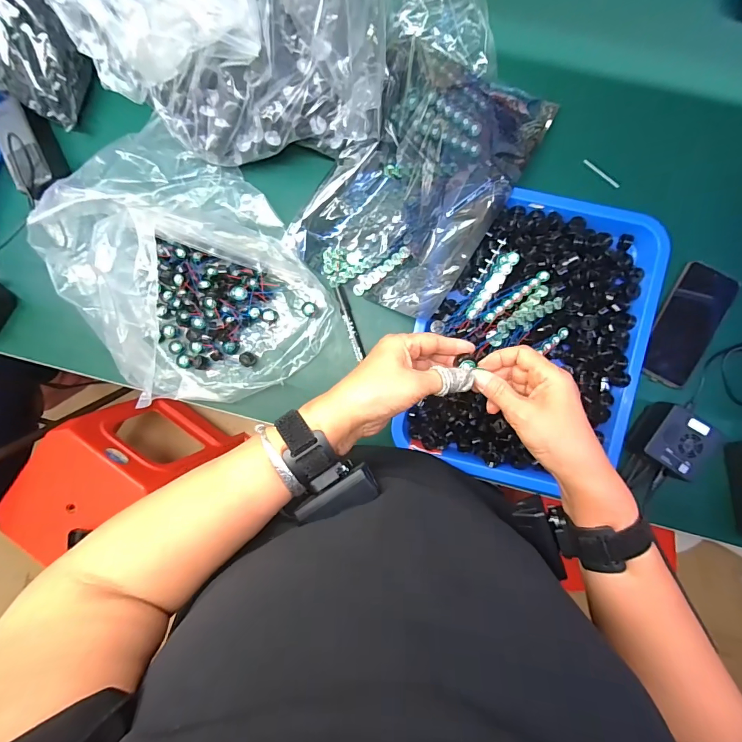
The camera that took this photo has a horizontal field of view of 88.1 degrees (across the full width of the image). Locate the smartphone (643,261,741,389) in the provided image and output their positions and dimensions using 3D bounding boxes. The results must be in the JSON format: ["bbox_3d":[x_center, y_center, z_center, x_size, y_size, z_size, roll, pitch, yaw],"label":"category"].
[{"bbox_3d":[0.422,-0.059,0.511,0.069,0.015,0.156,26,96,12],"label":"smartphone"}]

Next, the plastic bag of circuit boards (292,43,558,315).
[{"bbox_3d":[0.066,-0.254,0.507,0.222,0.055,0.344,30,93,2],"label":"plastic bag of circuit boards"}]

